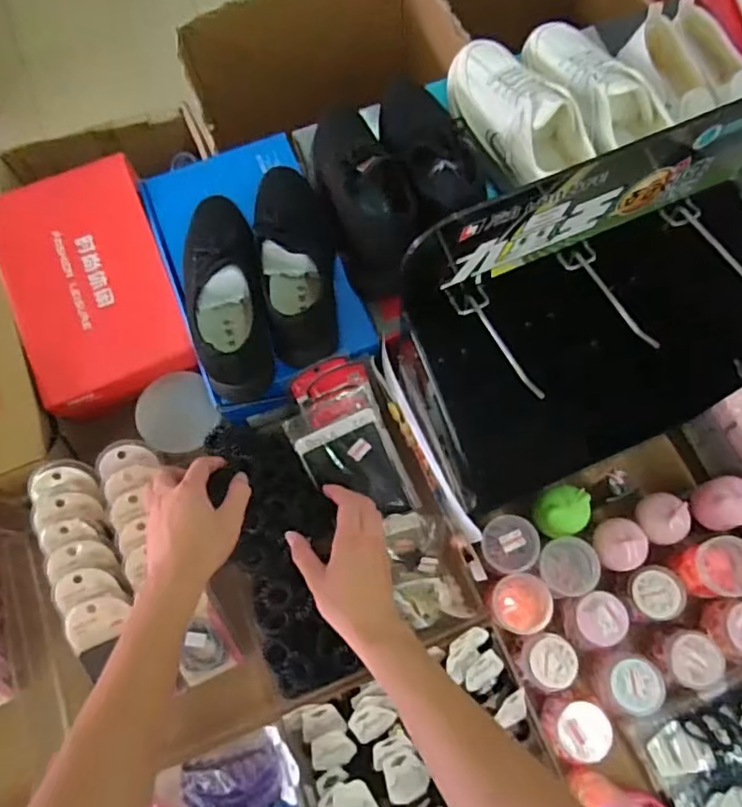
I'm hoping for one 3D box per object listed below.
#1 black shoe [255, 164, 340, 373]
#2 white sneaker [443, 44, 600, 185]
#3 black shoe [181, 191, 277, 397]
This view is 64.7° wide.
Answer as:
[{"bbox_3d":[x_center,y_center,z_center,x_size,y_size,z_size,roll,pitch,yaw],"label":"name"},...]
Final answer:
[{"bbox_3d":[-0.082,-0.165,0.641,0.075,0.113,0.237,-7,85,0],"label":"black shoe"},{"bbox_3d":[0.167,-0.372,0.715,0.097,0.079,0.212,-23,60,-5],"label":"white sneaker"},{"bbox_3d":[-0.157,-0.119,0.645,0.082,0.114,0.220,-14,71,-2],"label":"black shoe"}]

